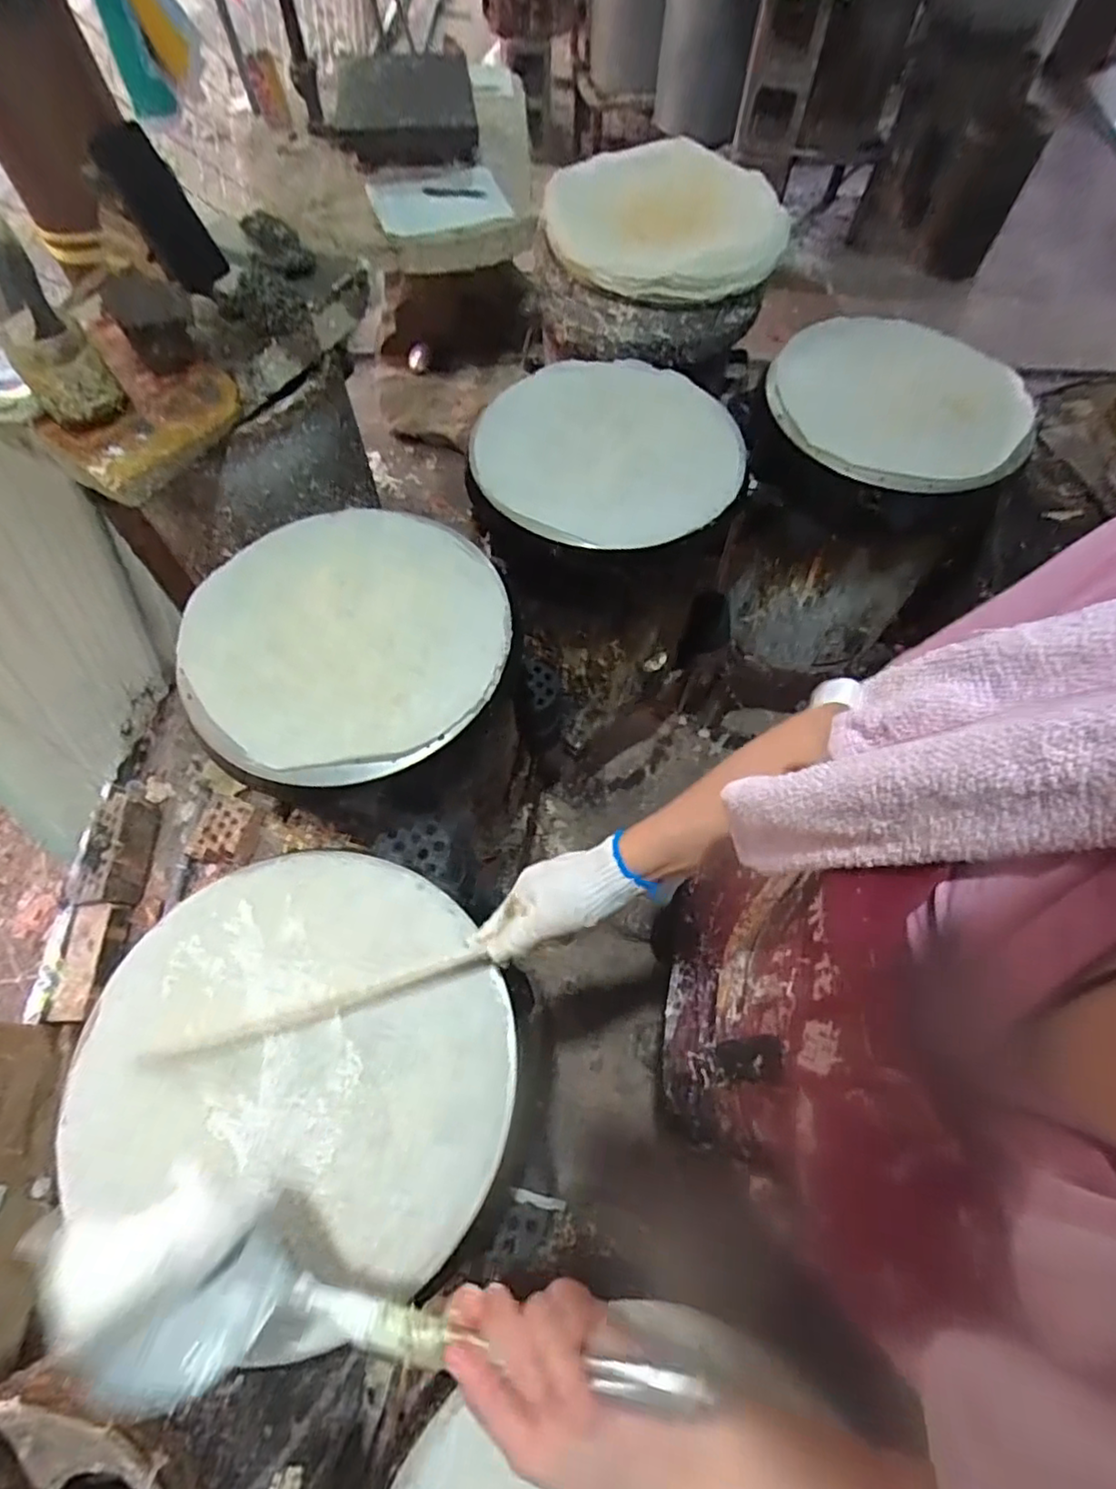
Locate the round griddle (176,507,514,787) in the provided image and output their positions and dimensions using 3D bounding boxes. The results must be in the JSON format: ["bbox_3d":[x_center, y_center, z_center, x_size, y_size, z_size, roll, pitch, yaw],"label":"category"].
[{"bbox_3d":[-0.249,-0.136,0.762,0.366,0.025,0.370,0,64,0],"label":"round griddle"}]

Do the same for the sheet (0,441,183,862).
[{"bbox_3d":[-0.894,-0.176,1.155,0.062,0.849,0.549,11,60,-12],"label":"sheet"}]

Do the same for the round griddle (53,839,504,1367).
[{"bbox_3d":[-0.221,0.271,0.564,0.374,0.025,0.342,0,64,0],"label":"round griddle"}]

